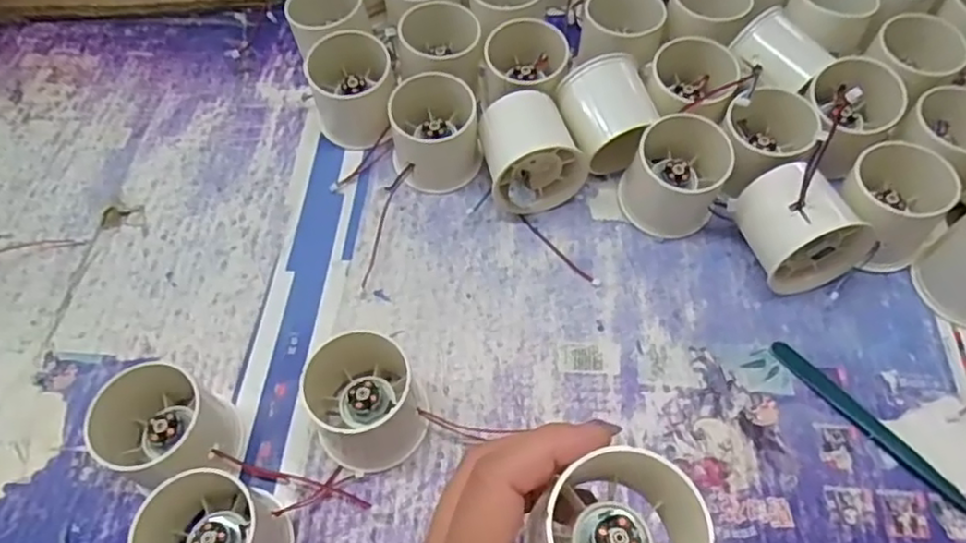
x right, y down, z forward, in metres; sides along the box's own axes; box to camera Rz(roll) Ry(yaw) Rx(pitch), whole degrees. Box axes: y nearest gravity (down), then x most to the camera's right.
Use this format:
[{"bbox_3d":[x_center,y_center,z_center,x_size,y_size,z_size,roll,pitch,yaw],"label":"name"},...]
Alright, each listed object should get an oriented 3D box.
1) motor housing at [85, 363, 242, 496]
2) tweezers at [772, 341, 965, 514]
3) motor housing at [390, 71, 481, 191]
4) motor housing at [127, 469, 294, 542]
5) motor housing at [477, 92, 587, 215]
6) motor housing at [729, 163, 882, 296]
[{"bbox_3d":[-0.150,0.077,0.316,0.058,0.050,0.051,24,64,15],"label":"motor housing"},{"bbox_3d":[0.197,0.081,0.325,0.010,0.004,0.126,-34,64,-17],"label":"tweezers"},{"bbox_3d":[-0.030,-0.086,0.411,0.053,0.039,0.065,-8,61,-2],"label":"motor housing"},{"bbox_3d":[-0.118,0.119,0.288,0.053,0.051,0.054,-1,61,2],"label":"motor housing"},{"bbox_3d":[0.029,-0.068,0.392,0.054,0.054,0.058,-12,61,-4],"label":"motor housing"},{"bbox_3d":[0.173,-0.026,0.356,0.057,0.057,0.057,-19,61,-8],"label":"motor housing"}]

